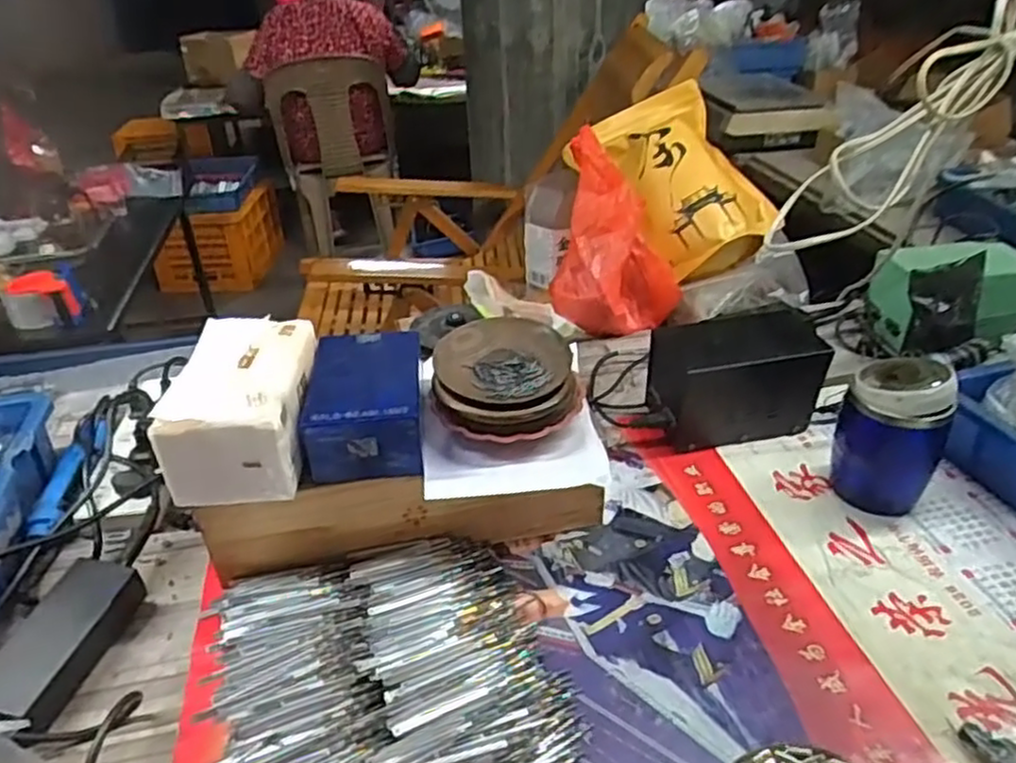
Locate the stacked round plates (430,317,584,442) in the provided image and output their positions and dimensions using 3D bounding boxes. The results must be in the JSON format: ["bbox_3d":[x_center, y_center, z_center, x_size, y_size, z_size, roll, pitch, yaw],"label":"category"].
[{"bbox_3d":[0.000,0.004,0.649,0.128,0.066,0.124,-2,33,1],"label":"stacked round plates"}]

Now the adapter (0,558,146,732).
[{"bbox_3d":[-0.341,0.200,0.563,0.059,0.039,0.134,8,34,13],"label":"adapter"}]

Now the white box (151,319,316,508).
[{"bbox_3d":[-0.214,0.018,0.605,0.096,0.088,0.143,-3,33,-1],"label":"white box"}]

